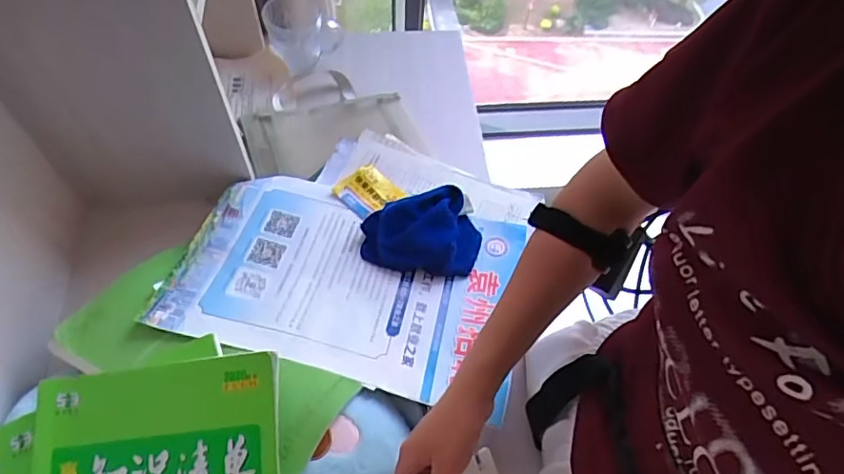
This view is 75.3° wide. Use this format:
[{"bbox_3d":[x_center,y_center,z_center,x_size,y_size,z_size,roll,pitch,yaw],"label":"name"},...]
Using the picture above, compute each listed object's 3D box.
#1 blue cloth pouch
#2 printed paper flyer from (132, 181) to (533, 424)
[{"bbox_3d":[0.000,-0.012,0.653,0.138,0.033,0.102,3,58,-1],"label":"blue cloth pouch"},{"bbox_3d":[-0.081,0.042,0.625,0.371,0.025,0.249,14,46,1],"label":"printed paper flyer"}]

